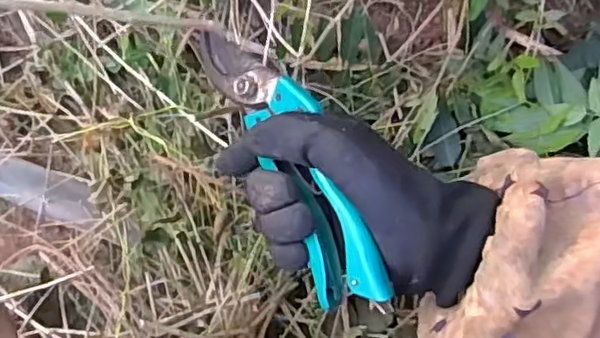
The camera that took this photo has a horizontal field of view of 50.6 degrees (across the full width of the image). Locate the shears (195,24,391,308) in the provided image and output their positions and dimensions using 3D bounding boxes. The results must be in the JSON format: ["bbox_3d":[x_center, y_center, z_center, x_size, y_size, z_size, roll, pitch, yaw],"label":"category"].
[{"bbox_3d":[-0.004,-0.009,0.354,0.043,0.031,0.191,-26,69,-7],"label":"shears"}]

